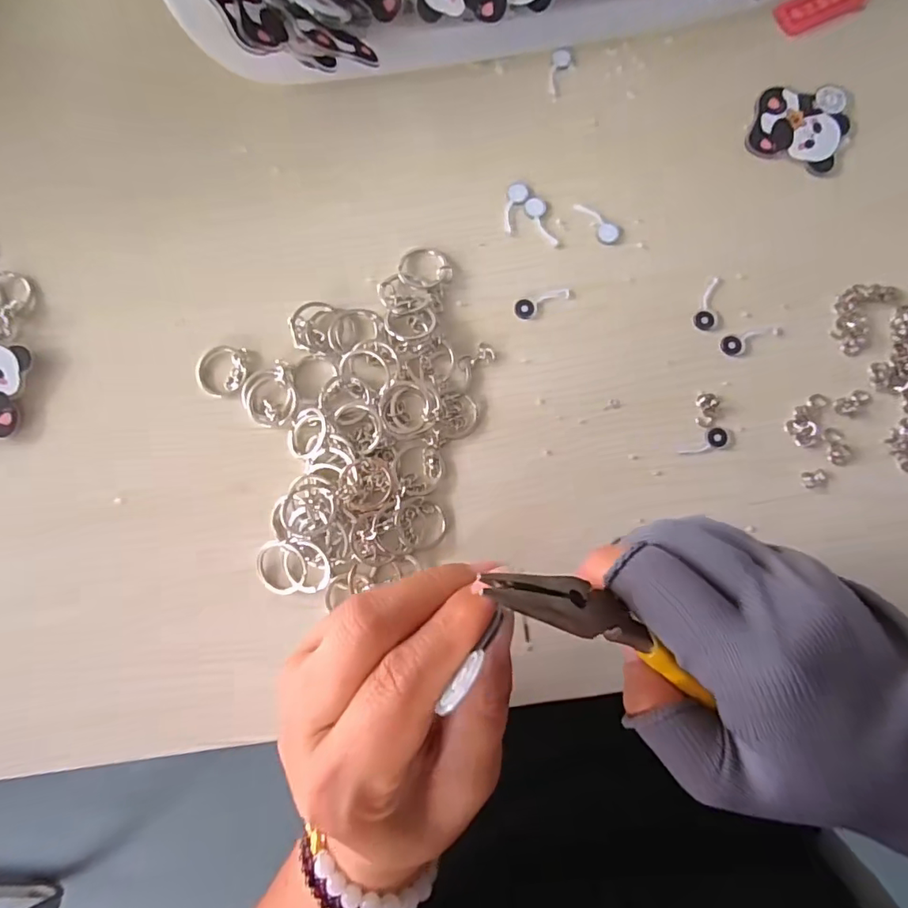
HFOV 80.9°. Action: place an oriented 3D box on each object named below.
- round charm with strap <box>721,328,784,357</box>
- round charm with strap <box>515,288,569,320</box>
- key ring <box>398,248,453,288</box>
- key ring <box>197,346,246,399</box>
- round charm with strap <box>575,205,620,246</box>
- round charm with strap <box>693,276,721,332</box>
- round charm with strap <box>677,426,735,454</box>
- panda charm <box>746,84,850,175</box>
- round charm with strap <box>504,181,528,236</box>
[{"bbox_3d":[0.145,-0.057,0.258,0.030,0.004,0.010,-23,83,-3],"label":"round charm with strap"},{"bbox_3d":[0.044,-0.075,0.263,0.029,0.004,0.011,-20,83,-2],"label":"round charm with strap"},{"bbox_3d":[-0.015,-0.092,0.265,0.025,0.004,0.021,-24,83,-3],"label":"key ring"},{"bbox_3d":[-0.113,-0.040,0.258,0.024,0.004,0.024,0,82,0],"label":"key ring"},{"bbox_3d":[0.073,-0.118,0.268,0.011,0.004,0.027,-40,84,-5],"label":"round charm with strap"},{"bbox_3d":[0.127,-0.074,0.261,0.010,0.004,0.028,22,83,3],"label":"round charm with strap"},{"bbox_3d":[0.119,-0.006,0.251,0.026,0.004,0.011,-10,82,-1],"label":"round charm with strap"},{"bbox_3d":[0.179,-0.172,0.274,0.046,0.004,0.048,22,83,3],"label":"panda charm"},{"bbox_3d":[0.030,-0.125,0.270,0.010,0.004,0.027,17,83,3],"label":"round charm with strap"}]

